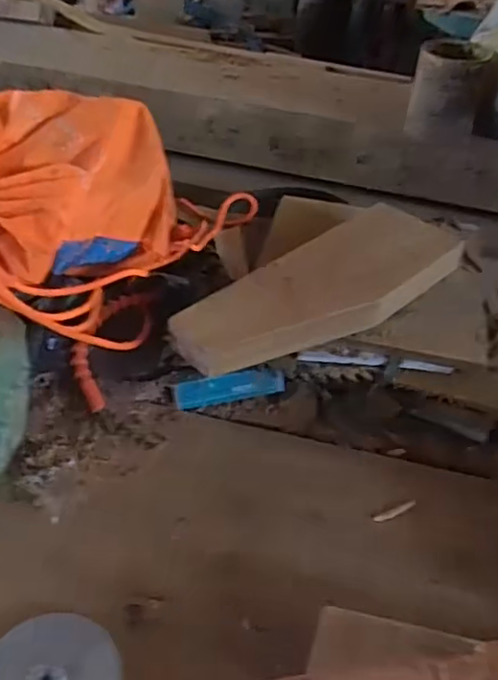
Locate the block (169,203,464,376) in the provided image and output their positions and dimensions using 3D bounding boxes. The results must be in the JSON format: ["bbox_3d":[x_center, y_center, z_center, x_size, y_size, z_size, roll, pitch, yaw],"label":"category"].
[{"bbox_3d":[0.083,-0.058,0.635,0.117,0.045,0.328,34,47,31],"label":"block"}]

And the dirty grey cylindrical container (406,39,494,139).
[{"bbox_3d":[0.310,-0.389,0.994,0.105,0.127,0.102,14,40,11],"label":"dirty grey cylindrical container"}]

